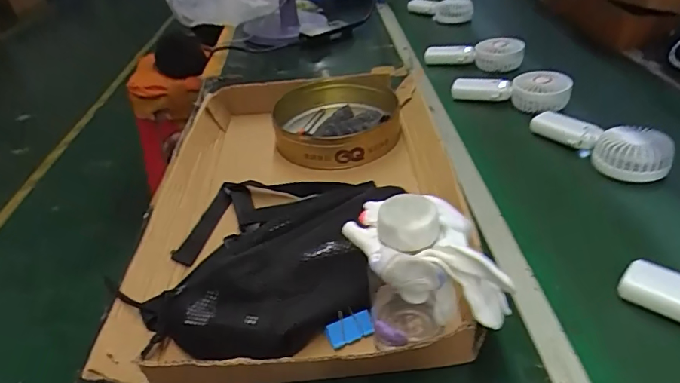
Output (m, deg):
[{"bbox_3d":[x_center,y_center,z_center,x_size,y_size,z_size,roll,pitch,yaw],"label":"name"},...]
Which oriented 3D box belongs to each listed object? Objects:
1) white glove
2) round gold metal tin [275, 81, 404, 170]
[{"bbox_3d":[0.064,0.043,0.330,0.127,0.060,0.067,31,48,22],"label":"white glove"},{"bbox_3d":[-0.006,-0.111,0.709,0.186,0.065,0.193,-2,36,2],"label":"round gold metal tin"}]

